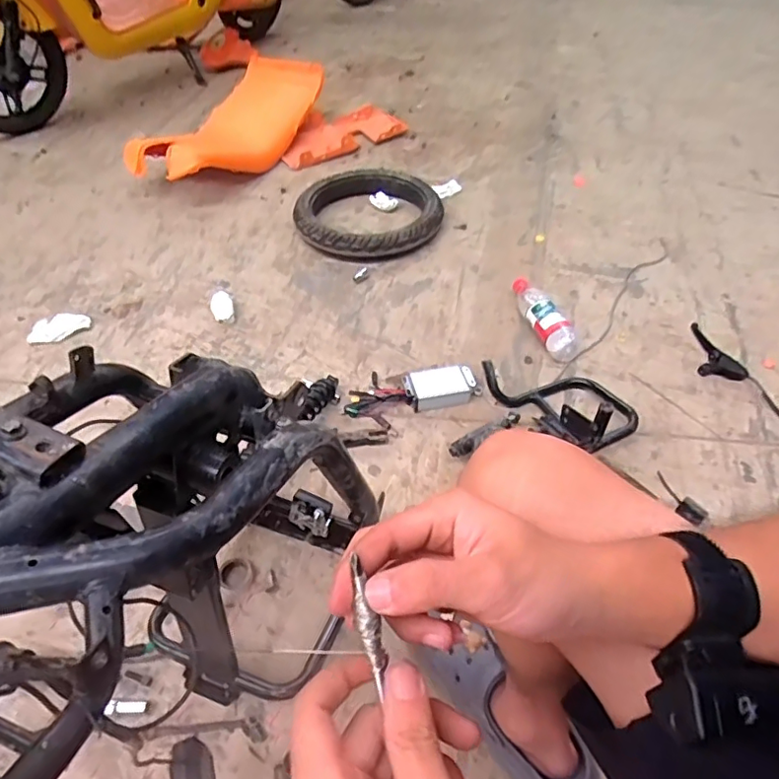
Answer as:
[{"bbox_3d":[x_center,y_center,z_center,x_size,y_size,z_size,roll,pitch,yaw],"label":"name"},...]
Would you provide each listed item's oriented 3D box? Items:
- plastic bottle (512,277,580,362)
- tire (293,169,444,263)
[{"bbox_3d":[0.313,-0.155,1.137,0.058,0.065,0.216,-12,49,-11],"label":"plastic bottle"},{"bbox_3d":[-0.049,-0.442,1.385,0.359,0.066,0.309,9,48,7],"label":"tire"}]

